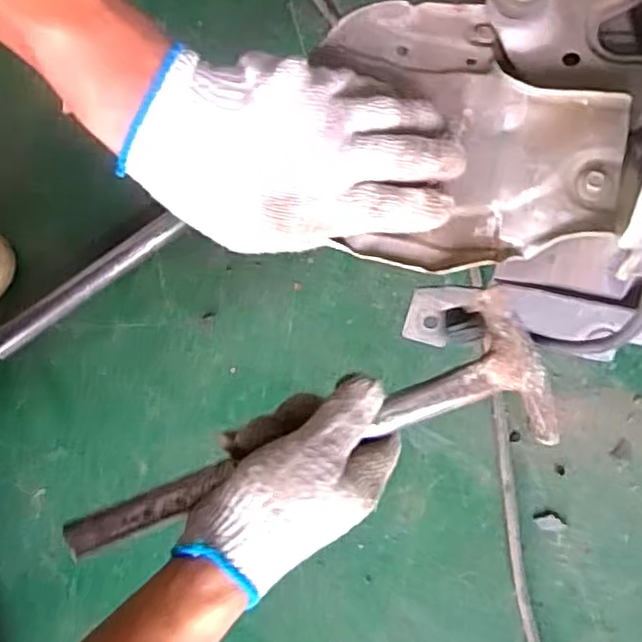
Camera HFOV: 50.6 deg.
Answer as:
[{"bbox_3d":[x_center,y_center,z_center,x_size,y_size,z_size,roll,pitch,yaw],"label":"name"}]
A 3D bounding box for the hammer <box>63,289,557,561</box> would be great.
[{"bbox_3d":[-0.009,0.075,0.403,0.294,0.020,0.087,-21,72,-2],"label":"hammer"}]

